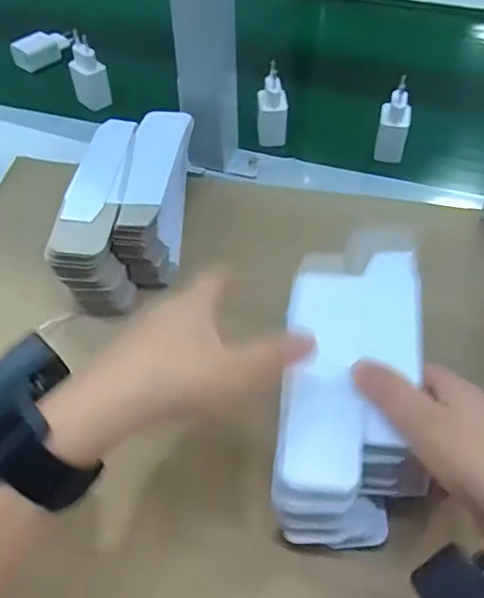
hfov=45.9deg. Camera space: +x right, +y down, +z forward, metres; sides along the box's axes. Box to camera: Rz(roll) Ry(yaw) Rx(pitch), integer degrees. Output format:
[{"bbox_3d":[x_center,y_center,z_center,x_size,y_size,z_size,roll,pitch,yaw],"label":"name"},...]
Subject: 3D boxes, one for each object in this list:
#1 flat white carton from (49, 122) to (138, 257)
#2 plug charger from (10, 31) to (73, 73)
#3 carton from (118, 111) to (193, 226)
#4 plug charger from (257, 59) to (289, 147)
[{"bbox_3d":[-0.108,-0.094,0.446,0.042,0.011,0.144,8,54,1],"label":"flat white carton"},{"bbox_3d":[-0.253,-0.318,0.726,0.043,0.025,0.069,28,57,21],"label":"plug charger"},{"bbox_3d":[-0.071,-0.110,0.459,0.039,0.006,0.138,3,52,3],"label":"carton"},{"bbox_3d":[0.031,-0.199,0.593,0.029,0.082,0.023,-8,52,-6],"label":"plug charger"}]

